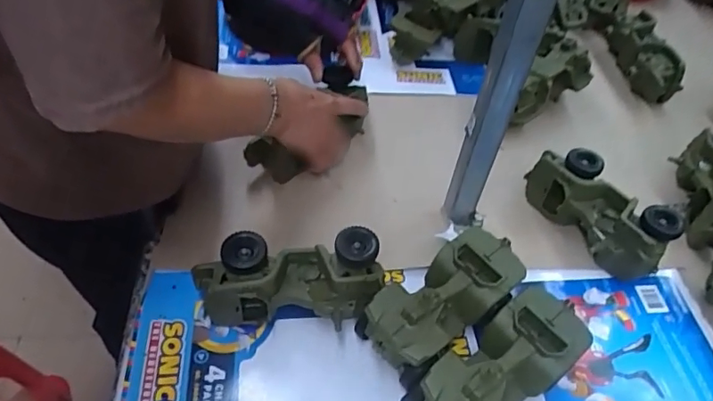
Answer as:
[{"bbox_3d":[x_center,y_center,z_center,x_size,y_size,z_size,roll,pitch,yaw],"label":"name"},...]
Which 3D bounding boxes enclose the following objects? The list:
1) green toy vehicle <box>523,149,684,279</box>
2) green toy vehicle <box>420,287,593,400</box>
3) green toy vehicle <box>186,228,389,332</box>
[{"bbox_3d":[0.291,0.016,0.645,0.079,0.083,0.175,-19,54,-20],"label":"green toy vehicle"},{"bbox_3d":[0.136,0.163,0.504,0.176,0.083,0.079,-31,58,-27],"label":"green toy vehicle"},{"bbox_3d":[-0.070,0.086,0.547,0.185,0.082,0.086,1,49,-5],"label":"green toy vehicle"}]

